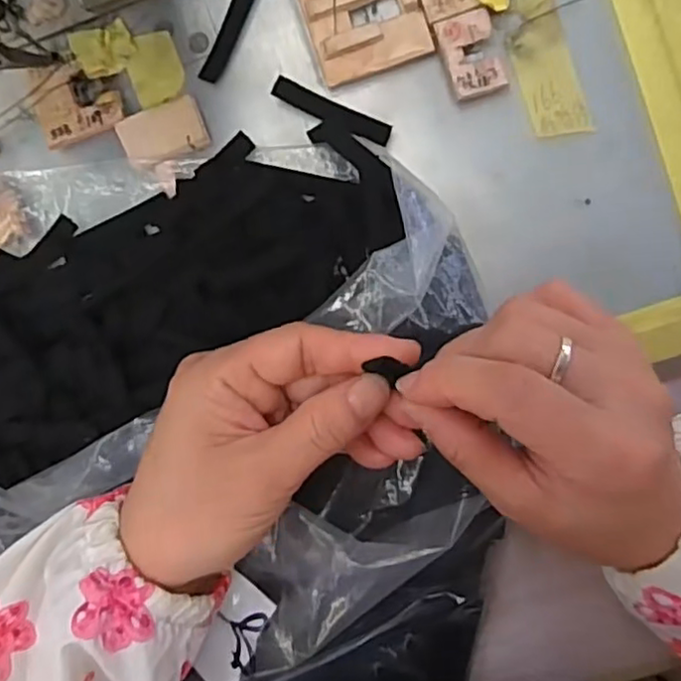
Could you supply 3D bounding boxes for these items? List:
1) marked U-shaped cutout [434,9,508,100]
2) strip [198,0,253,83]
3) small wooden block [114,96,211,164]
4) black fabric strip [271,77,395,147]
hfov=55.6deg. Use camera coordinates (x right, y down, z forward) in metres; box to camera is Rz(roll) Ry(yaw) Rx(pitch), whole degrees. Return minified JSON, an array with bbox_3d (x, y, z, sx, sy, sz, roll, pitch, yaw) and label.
[{"bbox_3d":[0.056,-0.122,0.277,0.023,0.005,0.035,-16,90,5],"label":"marked U-shaped cutout"},{"bbox_3d":[-0.048,-0.141,0.285,0.009,0.004,0.055,25,94,4],"label":"strip"},{"bbox_3d":[-0.078,-0.092,0.286,0.036,0.008,0.024,-17,90,5],"label":"small wooden block"},{"bbox_3d":[-0.004,-0.099,0.282,0.054,0.004,0.011,24,94,4],"label":"black fabric strip"}]

